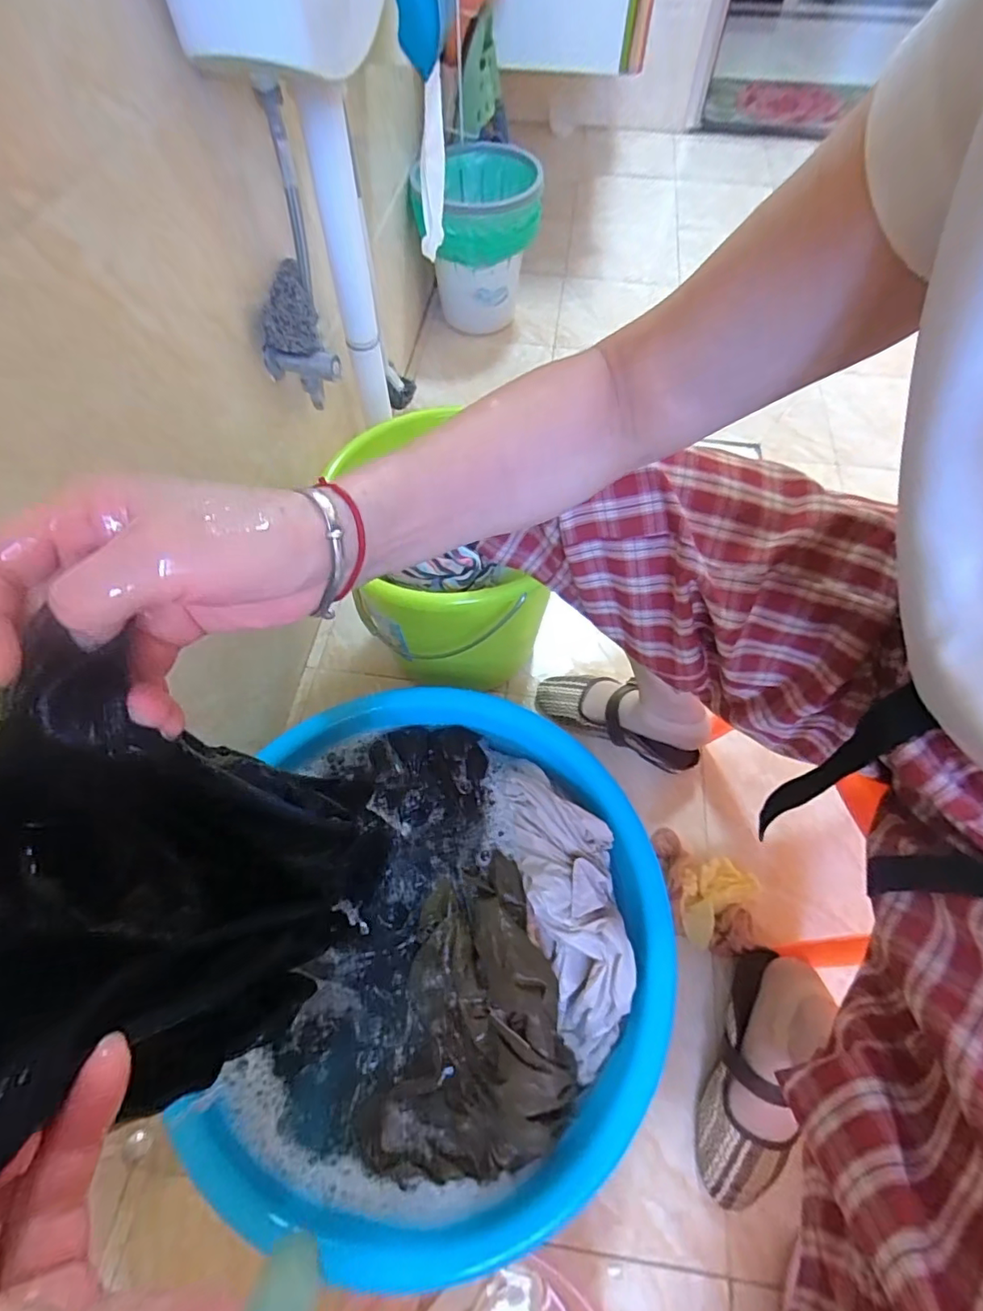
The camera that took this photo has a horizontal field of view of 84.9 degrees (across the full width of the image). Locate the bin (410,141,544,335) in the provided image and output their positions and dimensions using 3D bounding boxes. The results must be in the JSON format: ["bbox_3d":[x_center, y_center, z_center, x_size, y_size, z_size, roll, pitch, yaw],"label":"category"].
[{"bbox_3d":[-0.031,-0.879,1.164,0.253,0.261,0.288,-3,60,-2],"label":"bin"}]

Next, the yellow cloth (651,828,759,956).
[{"bbox_3d":[0.272,0.298,0.679,0.112,0.039,0.138,4,60,2],"label":"yellow cloth"}]

